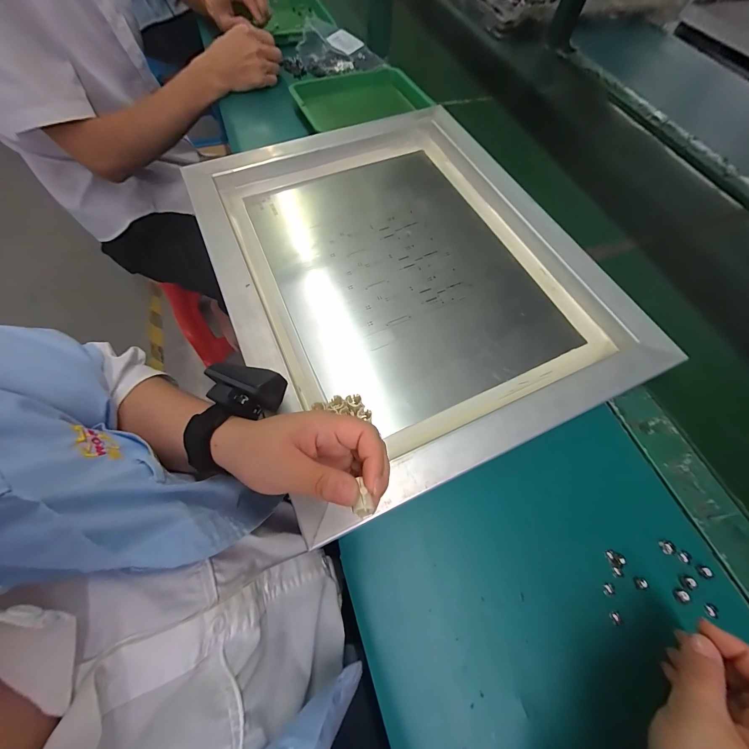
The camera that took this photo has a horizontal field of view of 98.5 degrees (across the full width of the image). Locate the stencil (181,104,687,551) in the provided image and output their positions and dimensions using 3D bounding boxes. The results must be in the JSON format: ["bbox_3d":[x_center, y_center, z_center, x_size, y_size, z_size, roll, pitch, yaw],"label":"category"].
[{"bbox_3d":[0.029,-0.138,0.393,0.402,0.029,0.494,-22,68,-12],"label":"stencil"}]

